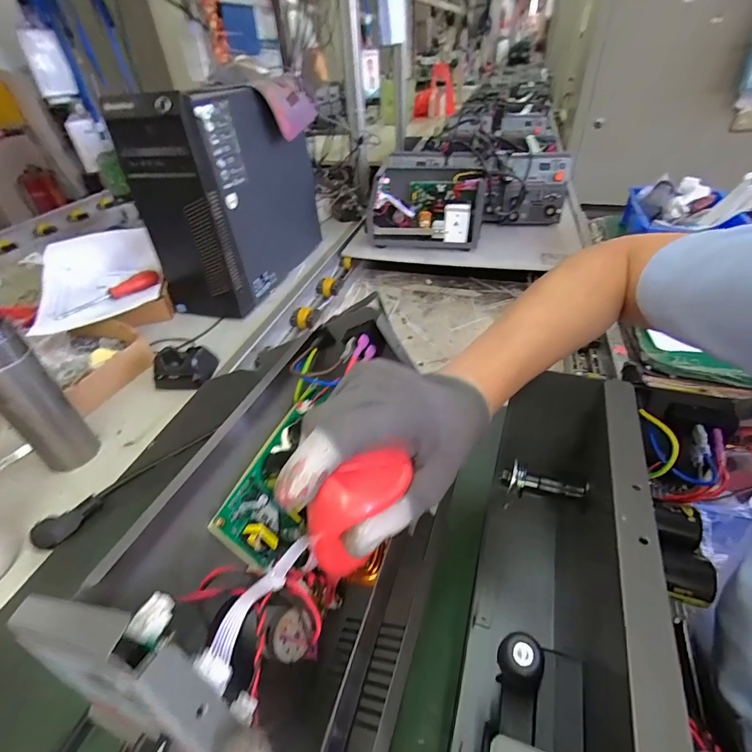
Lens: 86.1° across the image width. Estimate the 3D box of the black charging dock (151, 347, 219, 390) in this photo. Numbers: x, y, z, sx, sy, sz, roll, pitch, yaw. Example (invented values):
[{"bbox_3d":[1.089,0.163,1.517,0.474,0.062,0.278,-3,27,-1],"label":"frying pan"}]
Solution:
[{"bbox_3d":[-0.312,-0.015,0.656,0.082,0.043,0.078,-5,40,-1],"label":"black charging dock"}]

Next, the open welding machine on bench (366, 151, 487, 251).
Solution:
[{"bbox_3d":[0.122,-0.428,1.010,0.284,0.171,0.110,5,40,11],"label":"open welding machine on bench"}]

